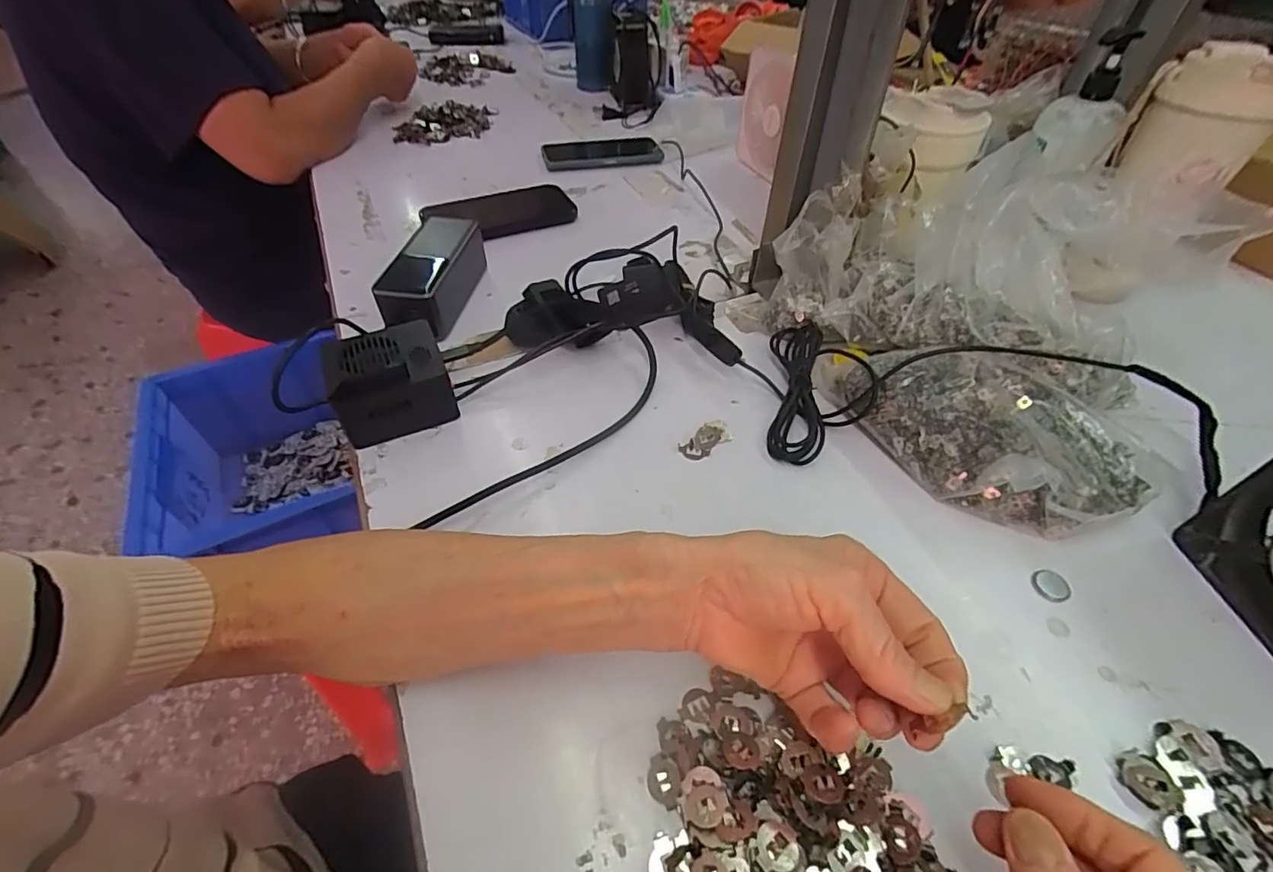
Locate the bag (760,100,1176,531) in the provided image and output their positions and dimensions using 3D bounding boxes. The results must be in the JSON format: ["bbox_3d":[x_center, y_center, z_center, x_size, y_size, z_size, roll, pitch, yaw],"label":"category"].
[{"bbox_3d":[0.265,-0.092,0.381,0.234,0.149,0.275,-9,48,-10],"label":"bag"}]

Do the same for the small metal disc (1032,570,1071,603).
[{"bbox_3d":[0.242,0.087,0.314,0.021,0.004,0.020,1,47,-1],"label":"small metal disc"}]

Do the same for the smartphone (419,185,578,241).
[{"bbox_3d":[-0.156,-0.256,0.616,0.160,0.013,0.085,-18,50,-18],"label":"smartphone"}]

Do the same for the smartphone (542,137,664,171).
[{"bbox_3d":[-0.049,-0.391,0.747,0.156,0.013,0.082,-13,49,-14],"label":"smartphone"}]

